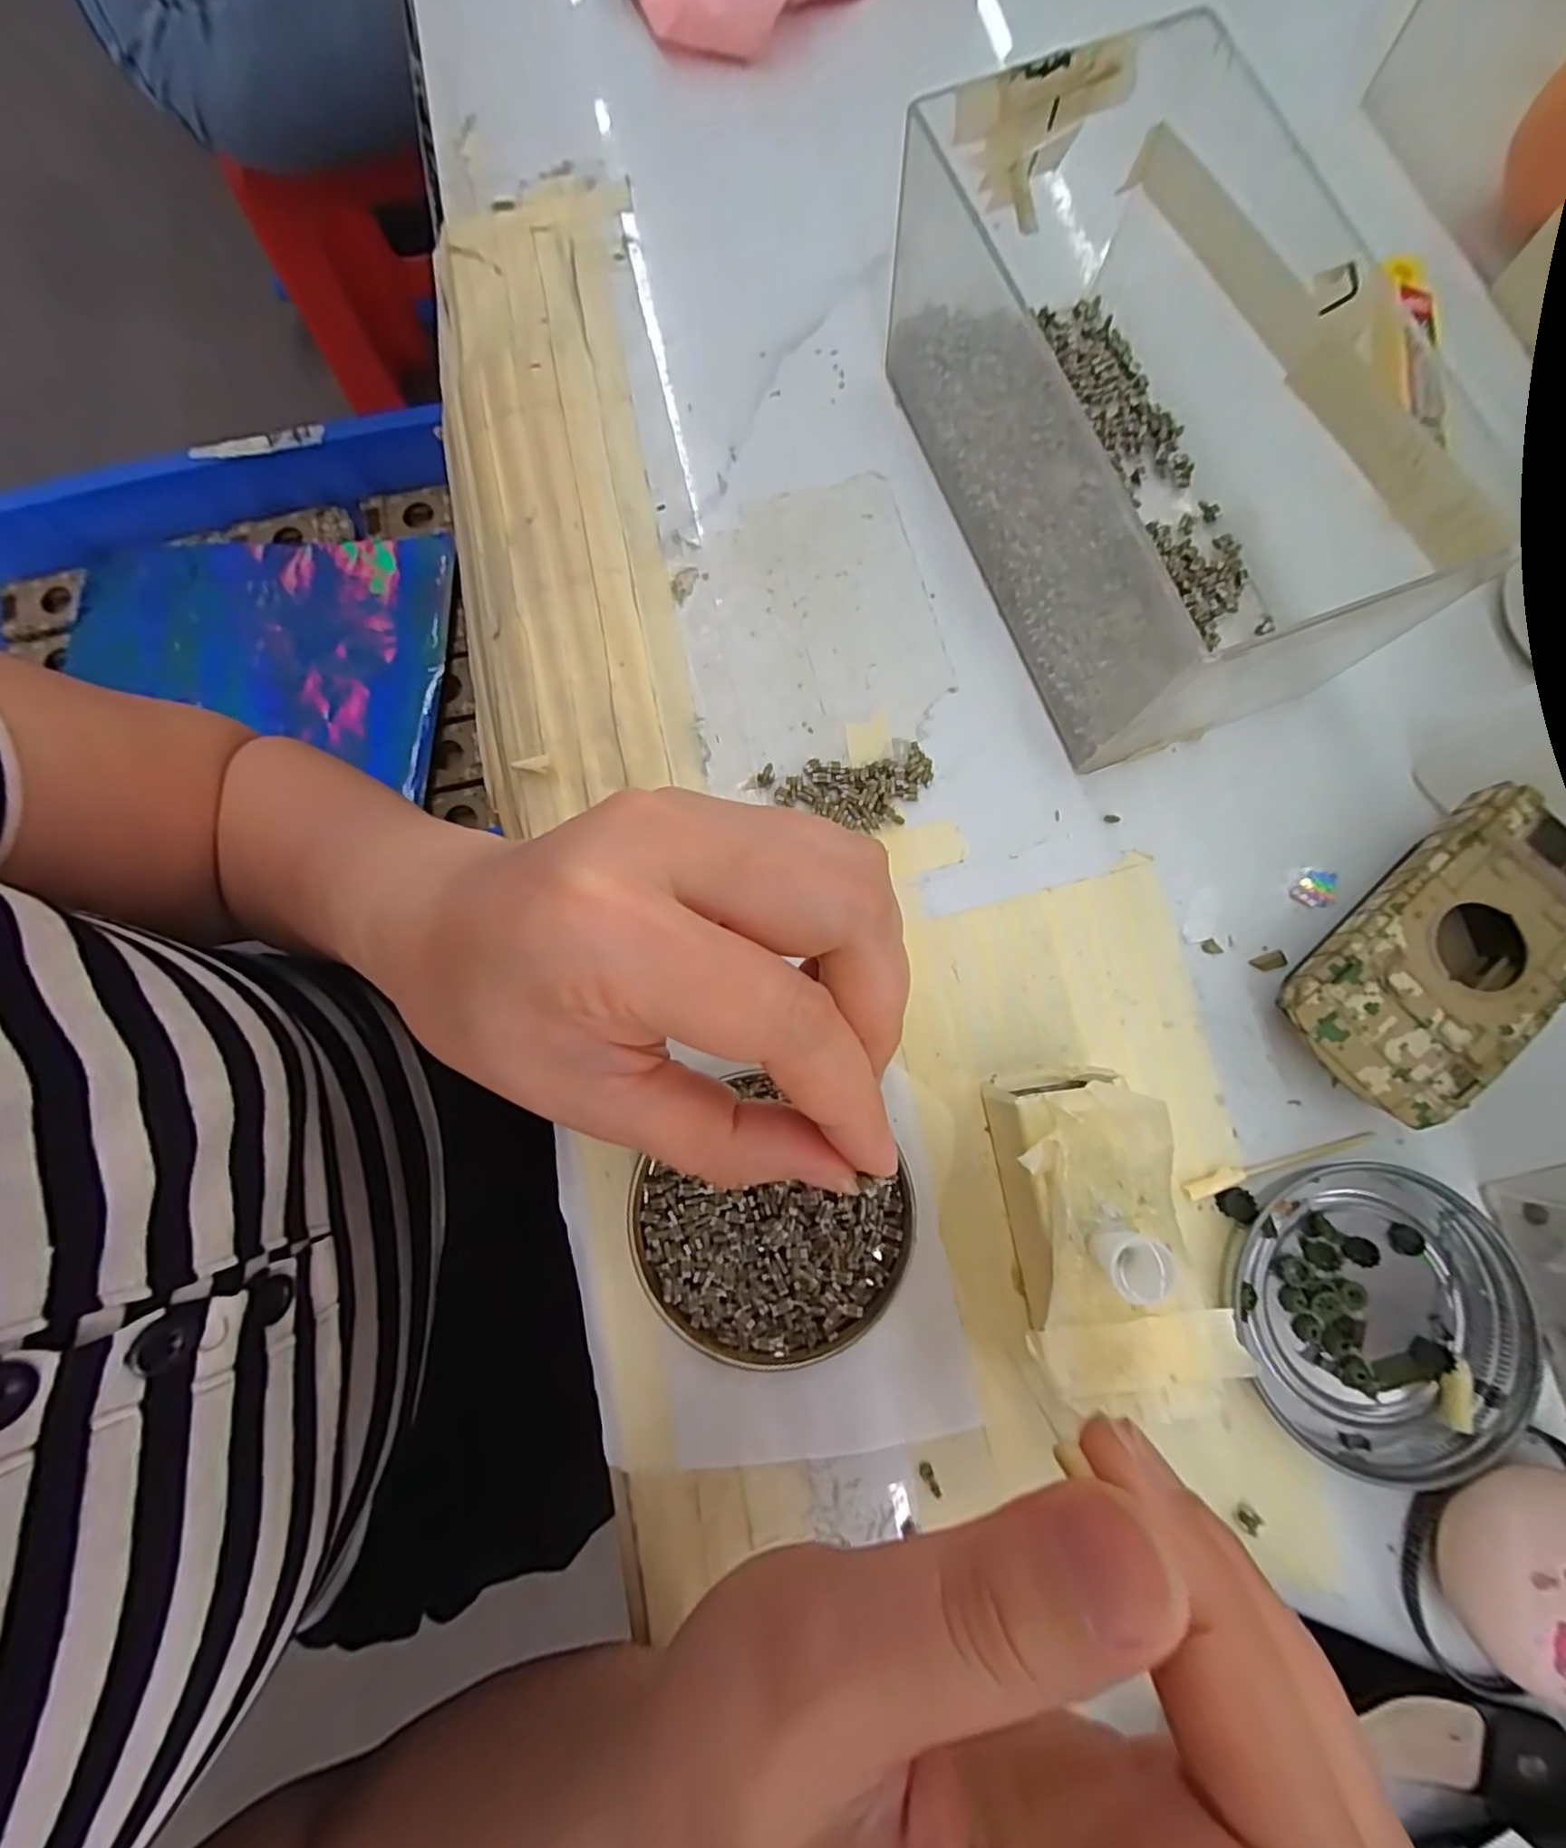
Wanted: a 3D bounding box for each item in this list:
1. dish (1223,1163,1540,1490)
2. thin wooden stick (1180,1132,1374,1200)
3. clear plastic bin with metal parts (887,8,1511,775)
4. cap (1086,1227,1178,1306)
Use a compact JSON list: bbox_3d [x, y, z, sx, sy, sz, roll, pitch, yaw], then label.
[{"bbox_3d":[0.167,0.109,0.184,0.073,0.009,0.075,0,79,1],"label":"dish"},{"bbox_3d":[0.146,0.070,0.194,0.059,0.004,0.006,-17,79,-2],"label":"thin wooden stick"},{"bbox_3d":[0.106,-0.151,0.202,0.093,0.071,0.176,-23,80,-3],"label":"clear plastic bin with metal parts"},{"bbox_3d":[0.081,0.079,0.154,0.012,0.018,0.014,35,82,7],"label":"cap"}]

